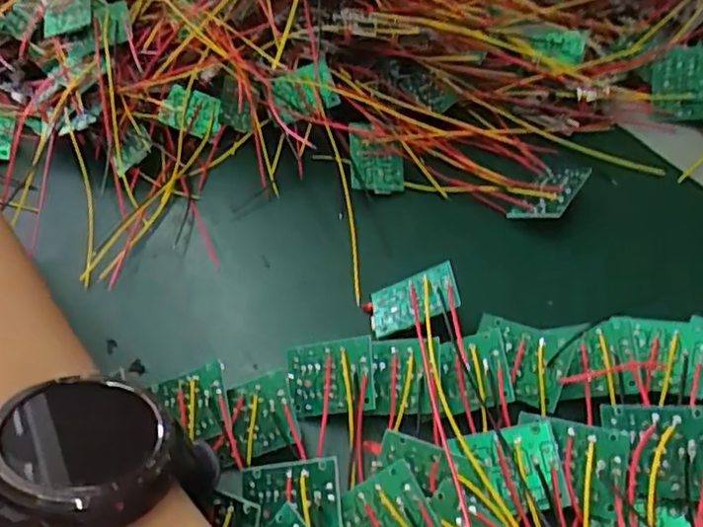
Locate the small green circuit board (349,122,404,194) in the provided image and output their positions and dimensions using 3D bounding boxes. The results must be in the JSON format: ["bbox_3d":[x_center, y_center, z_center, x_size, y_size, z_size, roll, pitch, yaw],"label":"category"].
[{"bbox_3d":[0.012,-0.052,0.317,0.025,0.005,0.034,-3,78,-5],"label":"small green circuit board"}]

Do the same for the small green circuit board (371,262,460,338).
[{"bbox_3d":[0.024,0.015,0.256,0.036,0.004,0.025,-25,36,14],"label":"small green circuit board"}]

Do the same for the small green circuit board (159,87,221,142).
[{"bbox_3d":[-0.087,-0.083,0.353,0.031,0.007,0.025,15,78,-16],"label":"small green circuit board"}]

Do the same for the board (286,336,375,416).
[{"bbox_3d":[-0.007,0.042,0.236,0.033,0.004,0.026,-13,73,22],"label":"board"}]

